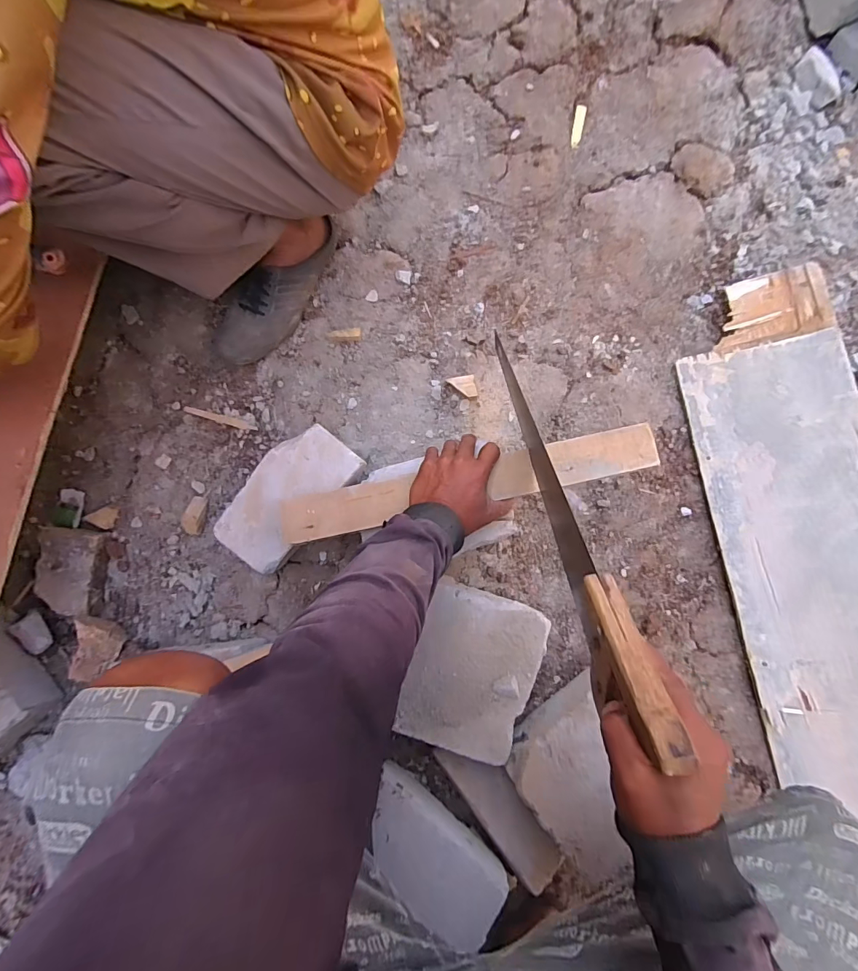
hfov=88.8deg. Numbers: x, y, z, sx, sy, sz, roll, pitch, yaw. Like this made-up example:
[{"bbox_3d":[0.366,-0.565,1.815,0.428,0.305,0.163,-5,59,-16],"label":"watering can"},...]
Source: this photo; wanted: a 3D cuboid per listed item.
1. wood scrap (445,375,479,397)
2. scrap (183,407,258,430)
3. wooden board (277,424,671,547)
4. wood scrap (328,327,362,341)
[{"bbox_3d":[0.049,-0.145,0.646,0.042,0.020,0.031,-1,85,3],"label":"wood scrap"},{"bbox_3d":[-0.320,-0.103,0.676,0.121,0.005,0.013,16,86,4],"label":"scrap"},{"bbox_3d":[0.049,-0.002,0.529,0.450,0.020,0.055,-12,84,0],"label":"wooden board"},{"bbox_3d":[-0.128,-0.228,0.669,0.050,0.011,0.017,-7,85,2],"label":"wood scrap"}]

